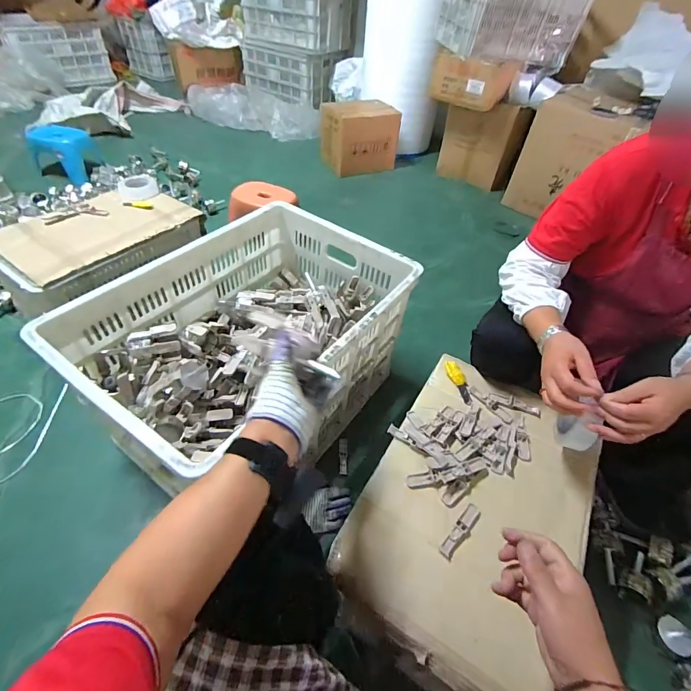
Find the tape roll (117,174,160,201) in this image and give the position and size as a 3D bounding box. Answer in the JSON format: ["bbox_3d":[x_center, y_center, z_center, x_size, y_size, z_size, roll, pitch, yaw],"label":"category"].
[{"bbox_3d":[-0.694,-0.530,1.244,0.109,0.051,0.109,-8,48,-10],"label":"tape roll"}]

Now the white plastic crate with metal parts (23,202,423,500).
[{"bbox_3d":[-0.203,0.007,0.894,0.477,0.366,0.671,29,52,22],"label":"white plastic crate with metal parts"}]

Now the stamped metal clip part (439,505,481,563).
[{"bbox_3d":[0.182,0.293,0.585,0.025,0.008,0.097,36,55,27],"label":"stamped metal clip part"}]

